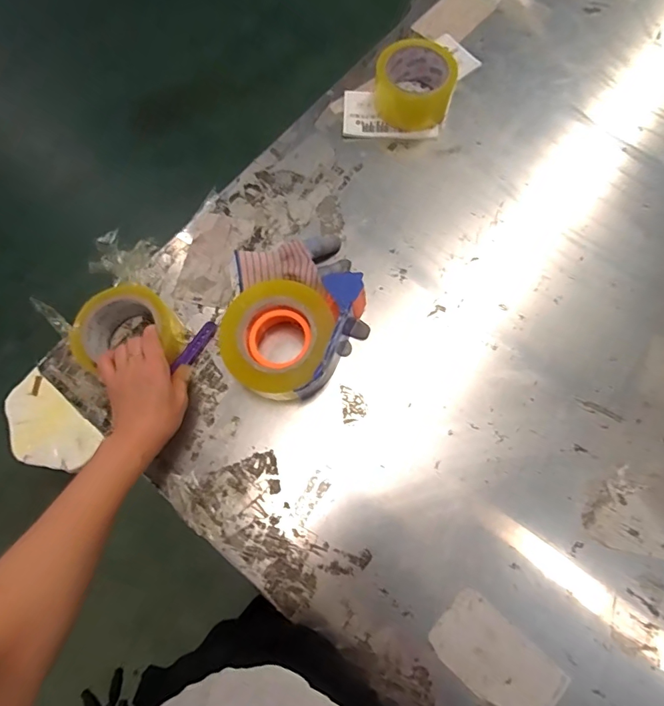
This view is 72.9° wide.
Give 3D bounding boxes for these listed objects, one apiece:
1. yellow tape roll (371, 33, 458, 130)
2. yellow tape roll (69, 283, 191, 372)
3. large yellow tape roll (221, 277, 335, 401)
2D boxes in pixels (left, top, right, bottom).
[{"bbox_3d":[0.113,-0.365,0.615,0.106,0.059,0.097,25,76,8],"label":"yellow tape roll"},{"bbox_3d":[-0.233,-0.021,0.523,0.108,0.064,0.103,0,74,2],"label":"yellow tape roll"},{"bbox_3d":[-0.062,-0.016,0.524,0.119,0.057,0.129,0,74,2],"label":"large yellow tape roll"}]

